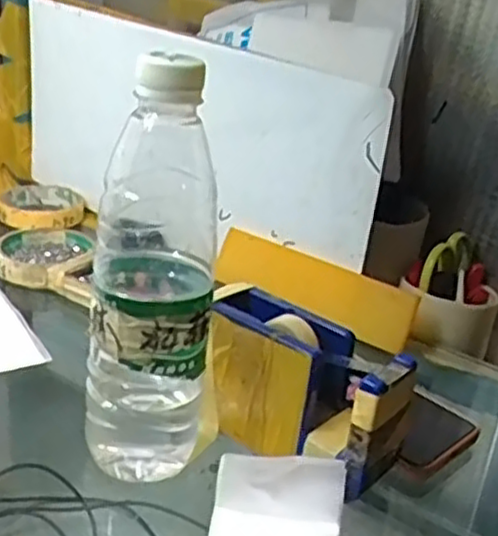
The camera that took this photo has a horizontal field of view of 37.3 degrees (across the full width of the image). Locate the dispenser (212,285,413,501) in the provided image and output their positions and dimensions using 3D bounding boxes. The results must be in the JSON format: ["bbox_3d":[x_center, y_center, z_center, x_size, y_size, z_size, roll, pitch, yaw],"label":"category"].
[{"bbox_3d":[0.029,0.066,0.435,0.131,0.074,0.050,26,31,38],"label":"dispenser"}]

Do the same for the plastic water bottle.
[{"bbox_3d":[-0.049,0.009,0.395,0.069,0.227,0.070,4,24,-6],"label":"plastic water bottle"}]

